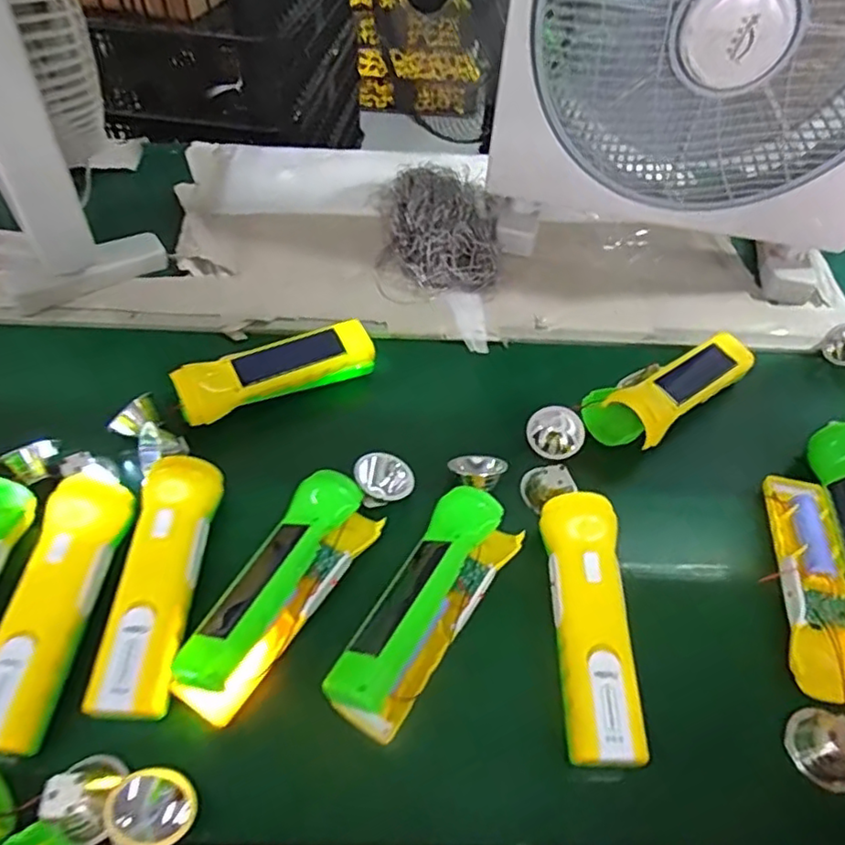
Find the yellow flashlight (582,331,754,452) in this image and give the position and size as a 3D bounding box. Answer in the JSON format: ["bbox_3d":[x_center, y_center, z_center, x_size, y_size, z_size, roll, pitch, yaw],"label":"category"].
[{"bbox_3d":[0.216,-0.030,0.536,0.170,0.045,0.061,-29,59,-23],"label":"yellow flashlight"}]

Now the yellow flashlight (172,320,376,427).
[{"bbox_3d":[-0.123,-0.045,0.525,0.166,0.038,0.051,-25,58,-21],"label":"yellow flashlight"}]

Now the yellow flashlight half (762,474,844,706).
[{"bbox_3d":[0.273,0.104,0.433,0.052,0.024,0.165,11,52,5],"label":"yellow flashlight half"}]

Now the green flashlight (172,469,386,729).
[{"bbox_3d":[-0.091,0.104,0.406,0.063,0.041,0.176,25,55,15],"label":"green flashlight"}]

